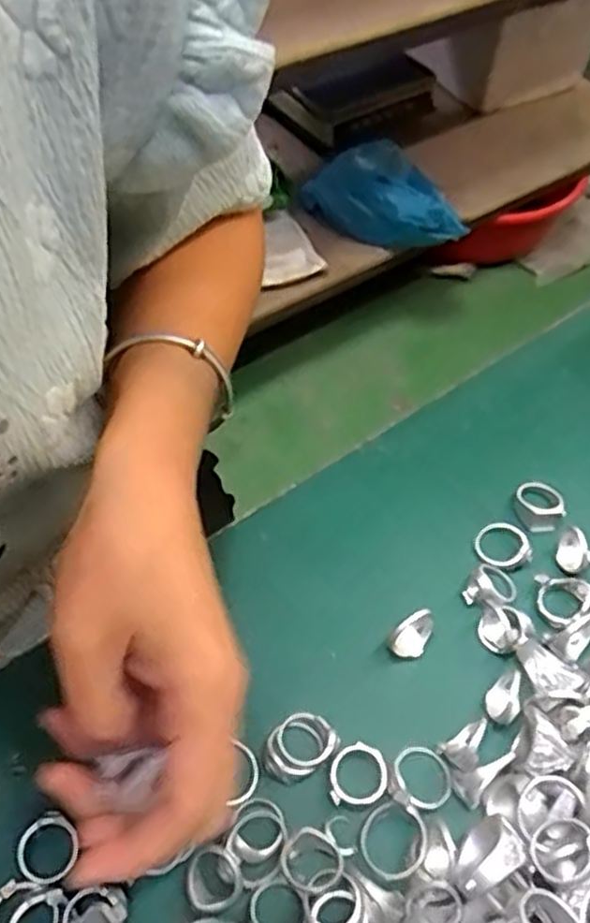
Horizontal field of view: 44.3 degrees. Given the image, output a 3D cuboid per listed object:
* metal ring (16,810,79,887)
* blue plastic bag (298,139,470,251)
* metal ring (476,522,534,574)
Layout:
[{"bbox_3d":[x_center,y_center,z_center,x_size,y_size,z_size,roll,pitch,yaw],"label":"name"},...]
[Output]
[{"bbox_3d":[-0.089,0.138,0.258,0.020,0.004,0.021,1,54,-2],"label":"metal ring"},{"bbox_3d":[0.156,-0.460,1.238,0.288,0.104,0.161,20,56,12],"label":"blue plastic bag"},{"bbox_3d":[0.098,0.039,0.342,0.024,0.006,0.024,1,54,-2],"label":"metal ring"}]

